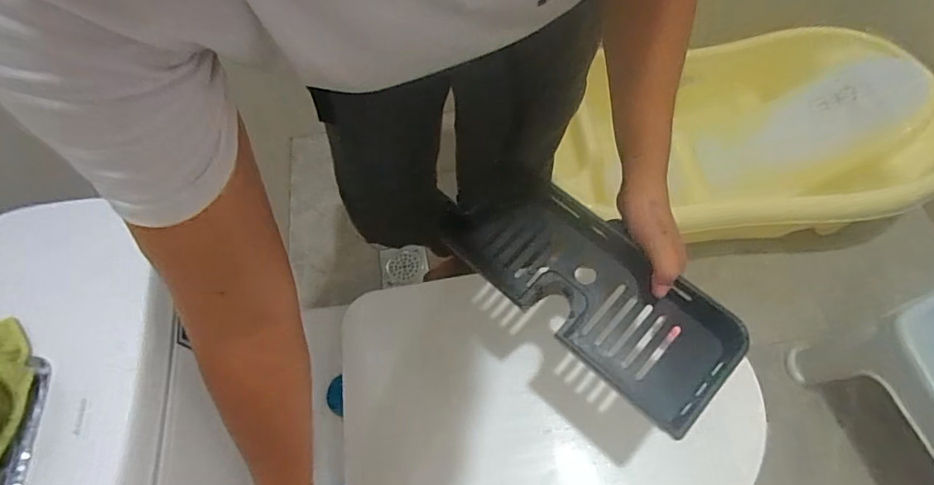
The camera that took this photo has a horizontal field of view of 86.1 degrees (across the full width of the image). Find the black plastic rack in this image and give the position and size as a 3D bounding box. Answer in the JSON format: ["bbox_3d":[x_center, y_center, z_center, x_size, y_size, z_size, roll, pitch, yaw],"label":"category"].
[{"bbox_3d":[0.109,0.034,0.470,0.283,0.044,0.126,39,70,20],"label":"black plastic rack"}]

